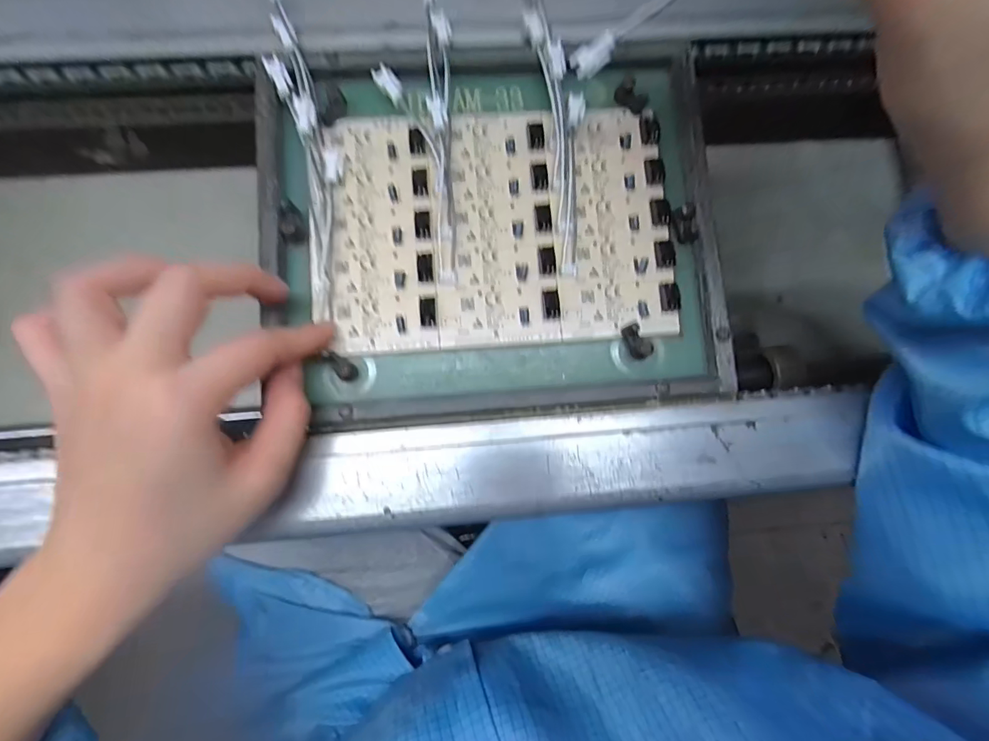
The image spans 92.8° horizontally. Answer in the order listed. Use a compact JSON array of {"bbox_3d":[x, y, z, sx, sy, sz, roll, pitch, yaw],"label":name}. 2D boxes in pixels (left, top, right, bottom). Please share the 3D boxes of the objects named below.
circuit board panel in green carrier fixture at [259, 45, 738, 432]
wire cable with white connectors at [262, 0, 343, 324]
[{"bbox_3d":[0.001,-0.074,0.252,0.229,0.017,0.192,-6,83,-3],"label":"circuit board panel in green carrier fixture"},{"bbox_3d":[-0.095,-0.118,0.243,0.026,0.016,0.180,-13,92,-23],"label":"wire cable with white connectors"}]

